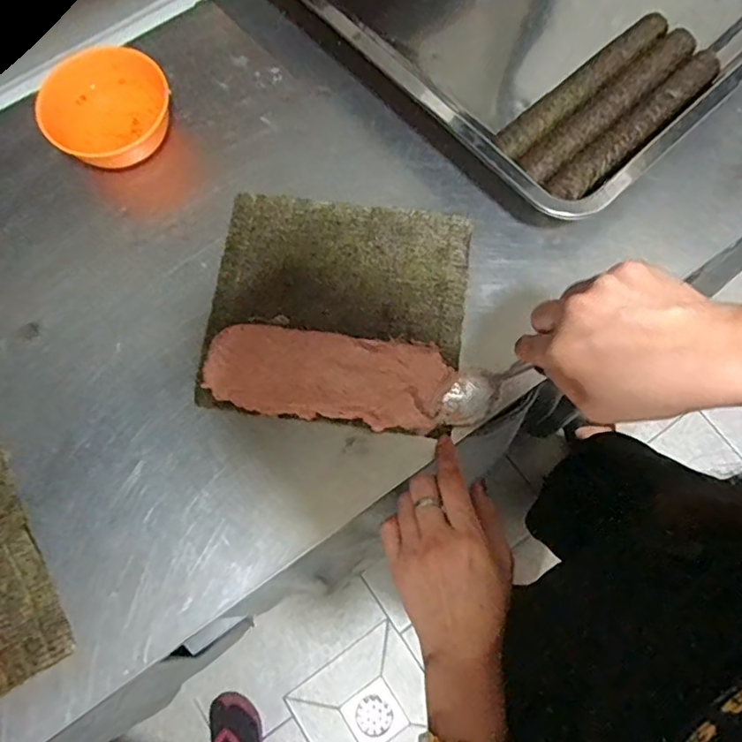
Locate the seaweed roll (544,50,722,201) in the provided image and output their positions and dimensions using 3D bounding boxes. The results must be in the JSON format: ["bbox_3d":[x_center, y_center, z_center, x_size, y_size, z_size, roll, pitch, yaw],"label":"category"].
[{"bbox_3d":[0.219,-0.199,0.485,0.190,0.030,0.027,-42,76,-10],"label":"seaweed roll"}]

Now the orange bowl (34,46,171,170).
[{"bbox_3d":[-0.221,-0.220,0.488,0.104,0.046,0.083,-32,75,-8],"label":"orange bowl"}]

